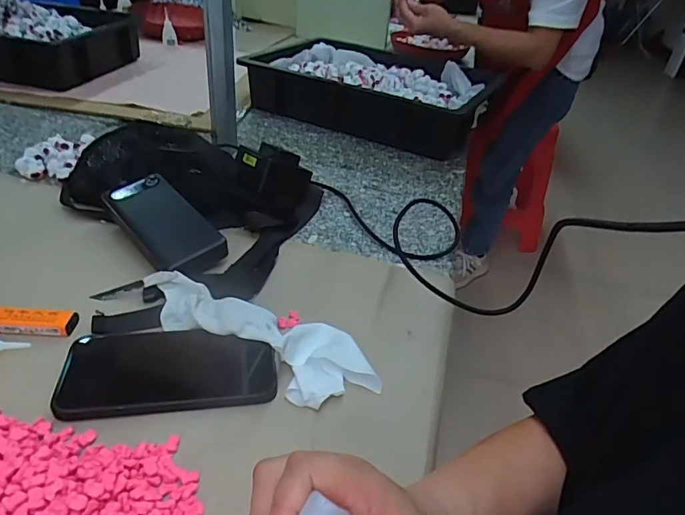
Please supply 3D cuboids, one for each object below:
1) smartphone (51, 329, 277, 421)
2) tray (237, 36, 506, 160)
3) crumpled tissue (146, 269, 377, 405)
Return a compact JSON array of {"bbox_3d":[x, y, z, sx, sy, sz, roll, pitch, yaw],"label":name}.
[{"bbox_3d":[-0.138,0.087,0.390,0.162,0.008,0.080,-1,35,-10],"label":"smartphone"},{"bbox_3d":[0.060,-0.328,0.942,0.429,0.095,0.292,19,36,19],"label":"tray"},{"bbox_3d":[-0.079,0.061,0.423,0.231,0.024,0.076,21,37,21],"label":"crumpled tissue"}]

